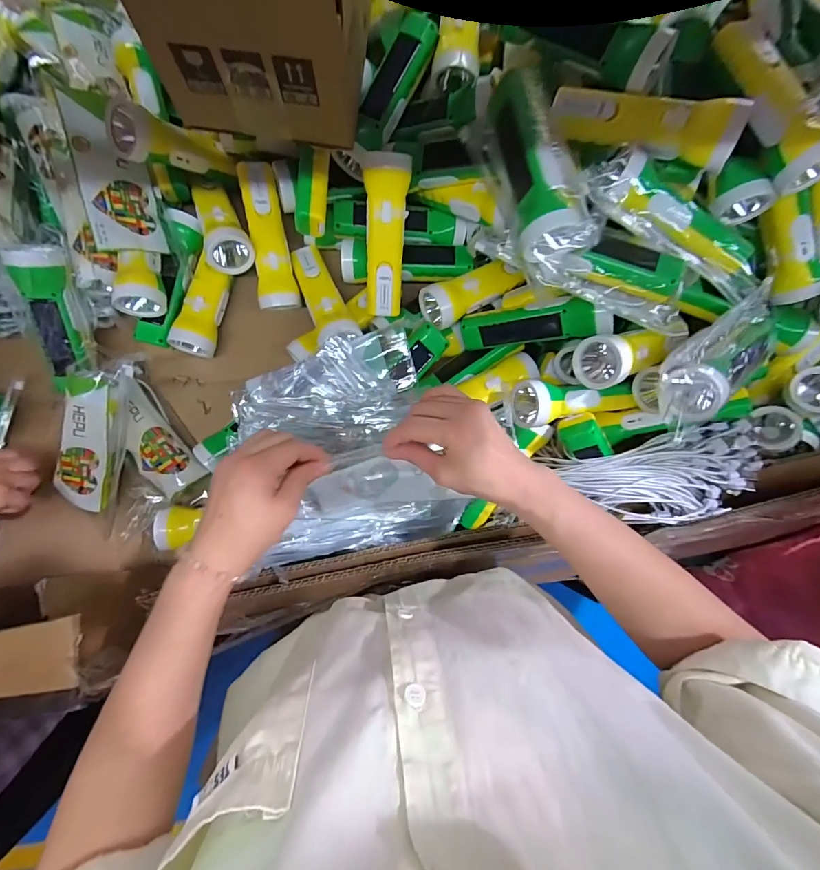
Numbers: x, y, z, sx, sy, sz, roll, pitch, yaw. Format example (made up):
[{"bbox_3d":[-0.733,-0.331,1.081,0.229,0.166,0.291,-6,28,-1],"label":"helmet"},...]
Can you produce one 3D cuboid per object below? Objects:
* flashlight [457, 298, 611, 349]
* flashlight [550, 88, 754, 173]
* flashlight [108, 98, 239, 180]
[{"bbox_3d":[0.145,-0.126,0.462,0.165,0.048,0.042,2,86,34],"label":"flashlight"},{"bbox_3d":[0.213,-0.291,0.369,0.166,0.041,0.040,24,85,17],"label":"flashlight"},{"bbox_3d":[-0.267,-0.331,0.457,0.063,0.130,0.061,-22,88,38],"label":"flashlight"}]

